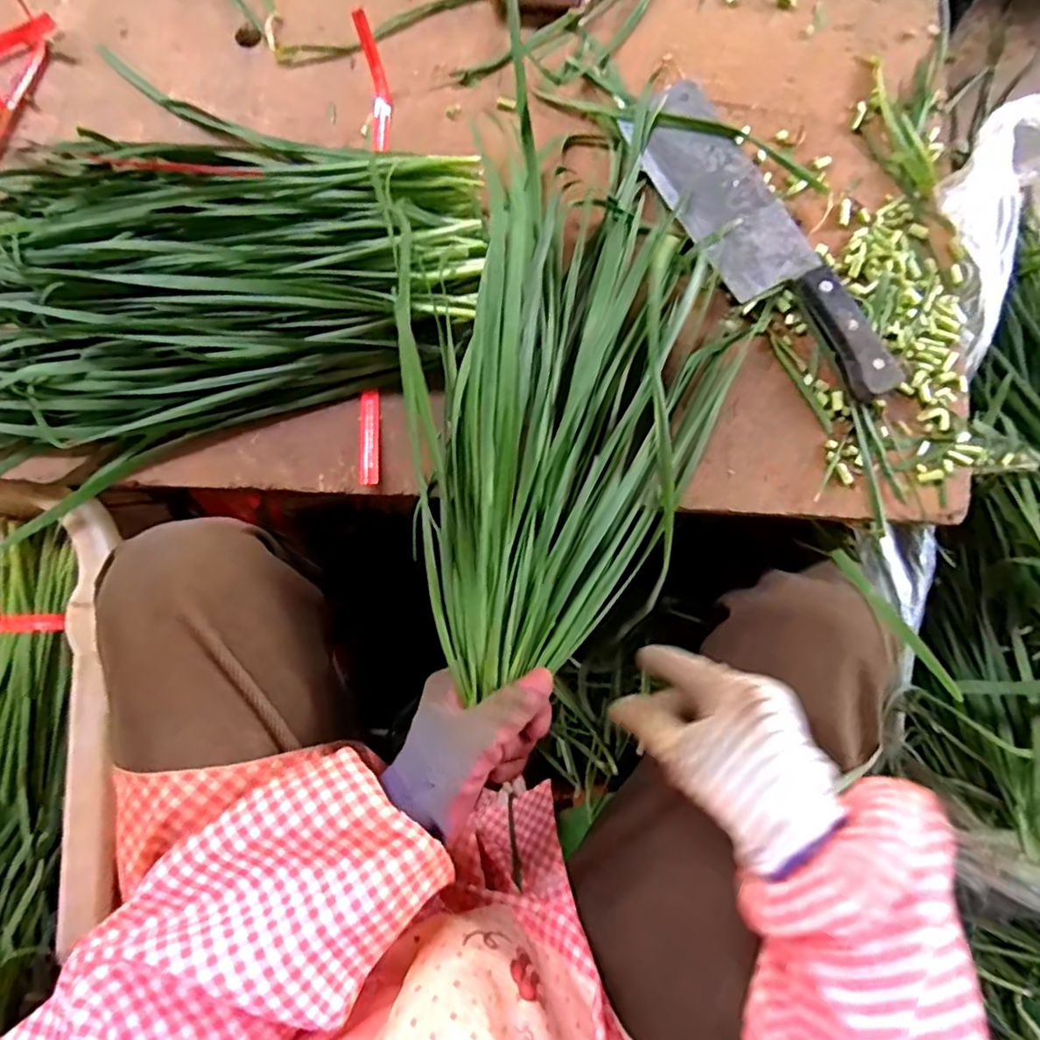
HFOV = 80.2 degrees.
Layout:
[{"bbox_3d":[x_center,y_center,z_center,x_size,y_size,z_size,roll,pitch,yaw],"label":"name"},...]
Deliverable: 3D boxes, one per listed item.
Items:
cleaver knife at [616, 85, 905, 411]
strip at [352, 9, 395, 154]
[{"bbox_3d":[0.168,-0.194,0.439,0.075,0.016,0.265,-30,81,-5],"label":"cleaver knife"},{"bbox_3d":[-0.105,-0.317,0.453,0.017,0.022,0.087,-8,106,-1],"label":"strip"}]

